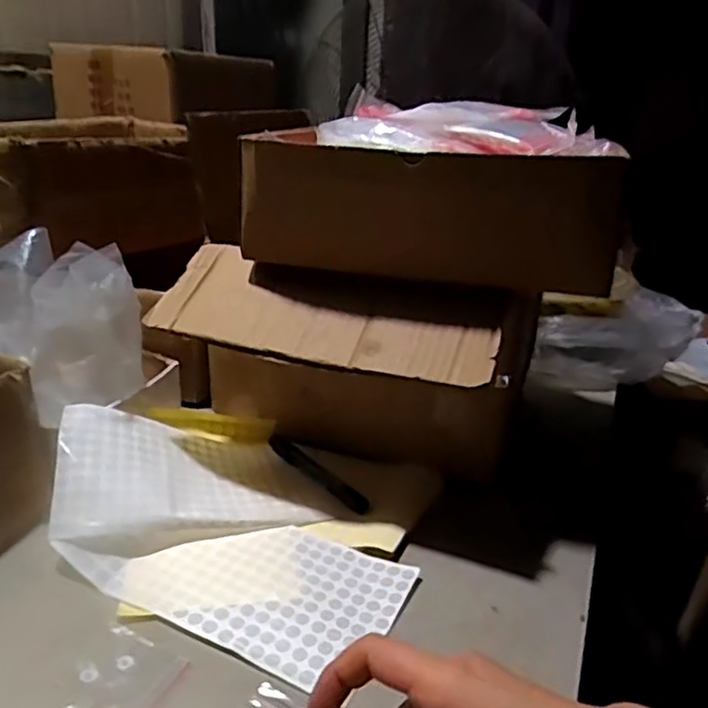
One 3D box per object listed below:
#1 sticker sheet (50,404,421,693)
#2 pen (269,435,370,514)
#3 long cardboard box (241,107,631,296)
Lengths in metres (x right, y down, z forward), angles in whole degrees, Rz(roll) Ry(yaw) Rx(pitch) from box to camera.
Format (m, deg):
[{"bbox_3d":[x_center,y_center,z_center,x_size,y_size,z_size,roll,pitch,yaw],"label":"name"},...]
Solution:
[{"bbox_3d":[-0.110,0.135,0.481,0.303,0.048,0.140,25,29,17],"label":"sticker sheet"},{"bbox_3d":[-0.036,0.108,0.584,0.020,0.012,0.134,-16,29,-37],"label":"pen"},{"bbox_3d":[0.061,-0.124,0.518,0.288,0.134,0.087,8,24,13],"label":"long cardboard box"}]

